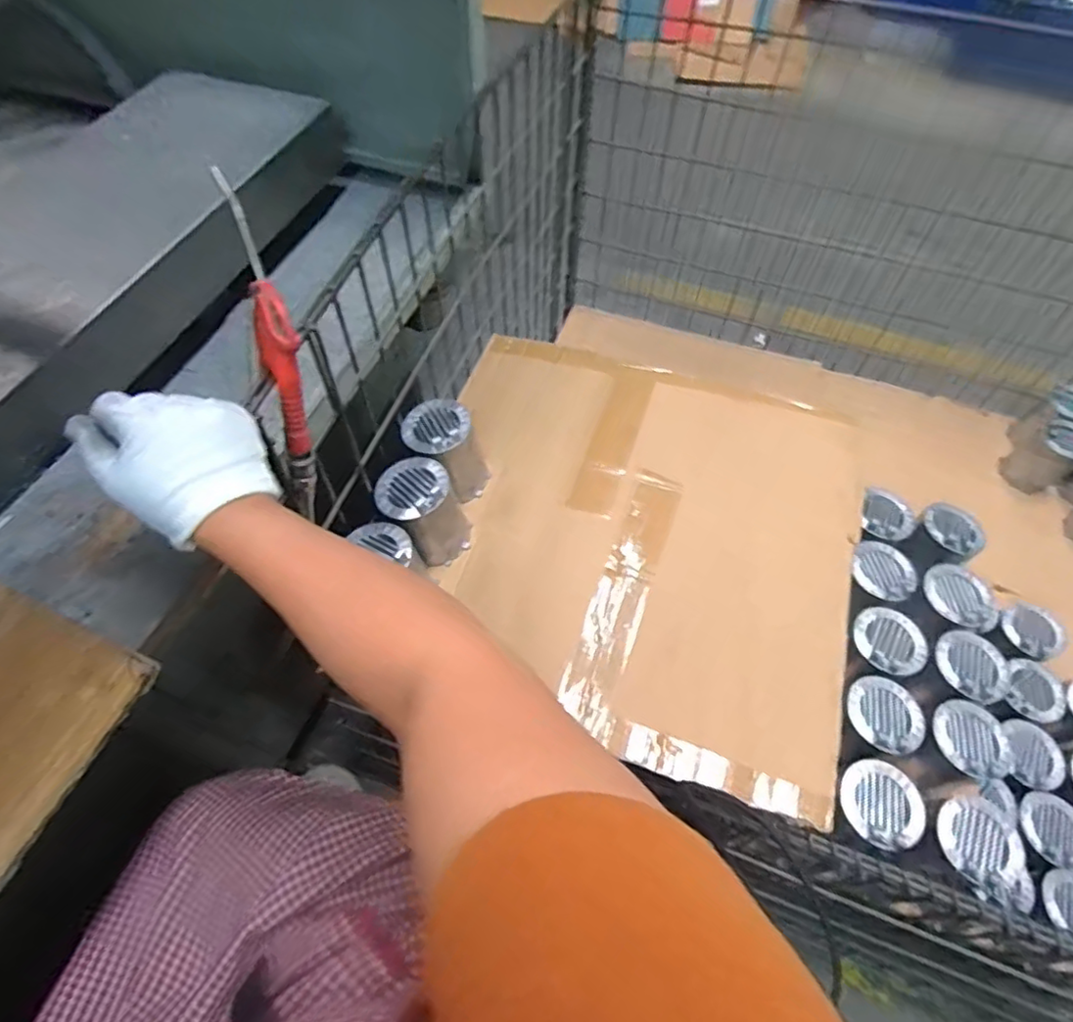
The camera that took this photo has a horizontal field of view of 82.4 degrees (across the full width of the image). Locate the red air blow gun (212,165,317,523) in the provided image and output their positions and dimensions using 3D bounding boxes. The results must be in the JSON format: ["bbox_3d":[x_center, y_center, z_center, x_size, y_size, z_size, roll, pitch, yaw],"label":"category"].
[{"bbox_3d":[-0.197,-0.107,0.476,0.035,0.266,0.034,1,34,0],"label":"red air blow gun"}]

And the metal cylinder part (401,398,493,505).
[{"bbox_3d":[-0.117,-0.080,0.803,0.111,0.108,0.090,40,66,20],"label":"metal cylinder part"}]

